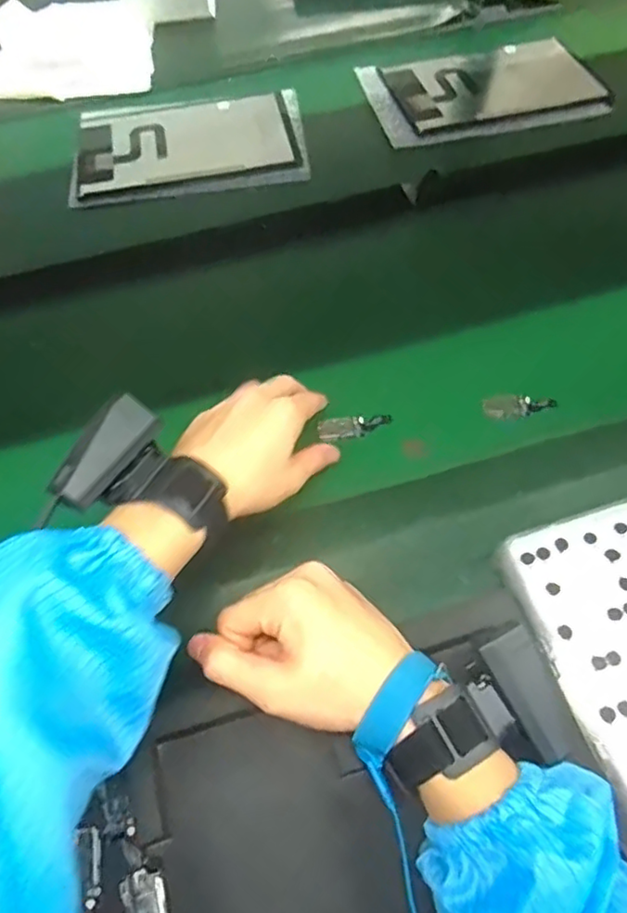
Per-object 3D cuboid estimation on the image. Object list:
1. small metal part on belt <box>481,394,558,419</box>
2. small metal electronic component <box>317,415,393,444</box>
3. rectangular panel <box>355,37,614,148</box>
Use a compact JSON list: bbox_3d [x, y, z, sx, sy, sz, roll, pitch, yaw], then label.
[{"bbox_3d":[0.169,-0.041,0.513,0.058,0.007,0.023,3,58,4],"label":"small metal part on belt"},{"bbox_3d":[0.033,-0.025,0.504,0.061,0.007,0.022,-11,58,-12],"label":"small metal electronic component"},{"bbox_3d":[0.209,-0.450,0.766,0.280,0.013,0.168,-10,59,-5],"label":"rectangular panel"}]

